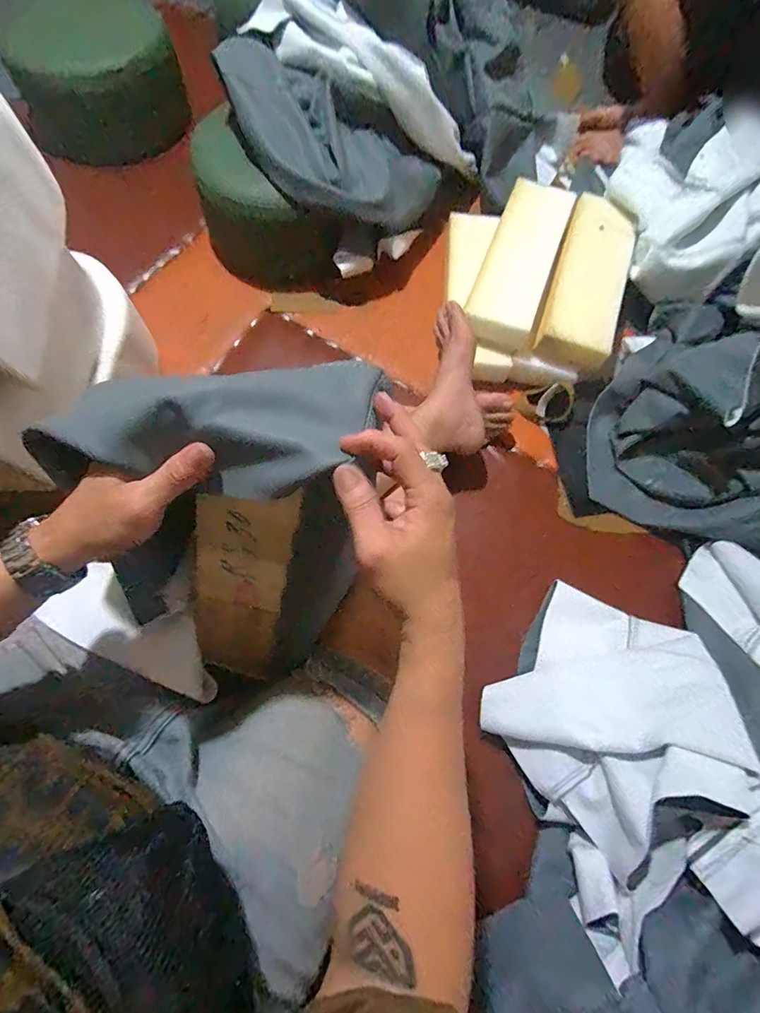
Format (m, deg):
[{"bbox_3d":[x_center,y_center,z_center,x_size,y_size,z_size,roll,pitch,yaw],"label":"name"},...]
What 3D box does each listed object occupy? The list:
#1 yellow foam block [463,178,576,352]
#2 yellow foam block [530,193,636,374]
[{"bbox_3d":[0.261,-0.458,0.873,0.122,0.074,0.380,21,71,5],"label":"yellow foam block"},{"bbox_3d":[0.387,-0.422,0.859,0.135,0.052,0.364,18,71,4],"label":"yellow foam block"}]

